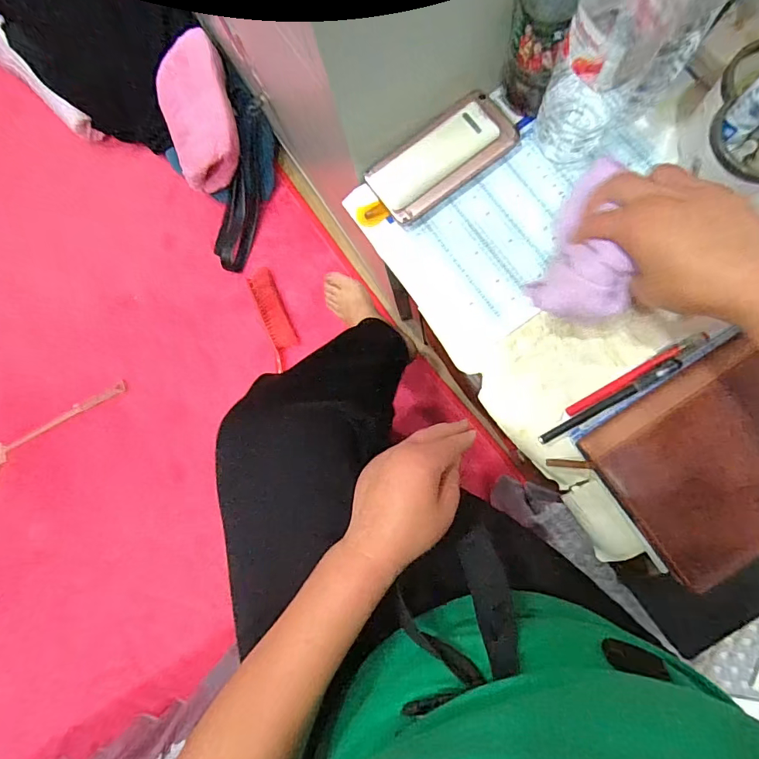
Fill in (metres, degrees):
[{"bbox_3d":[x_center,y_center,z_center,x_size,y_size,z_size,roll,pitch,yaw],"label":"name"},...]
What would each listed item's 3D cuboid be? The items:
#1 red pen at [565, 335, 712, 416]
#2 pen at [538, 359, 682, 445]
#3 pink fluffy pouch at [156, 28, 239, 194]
[{"bbox_3d":[0.240,-0.006,0.420,0.142,0.010,0.010,-30,81,4],"label":"red pen"},{"bbox_3d":[0.211,0.022,0.415,0.139,0.014,0.010,-32,81,3],"label":"pen"},{"bbox_3d":[-0.400,-0.597,1.014,0.233,0.090,0.279,-17,94,44],"label":"pink fluffy pouch"}]

